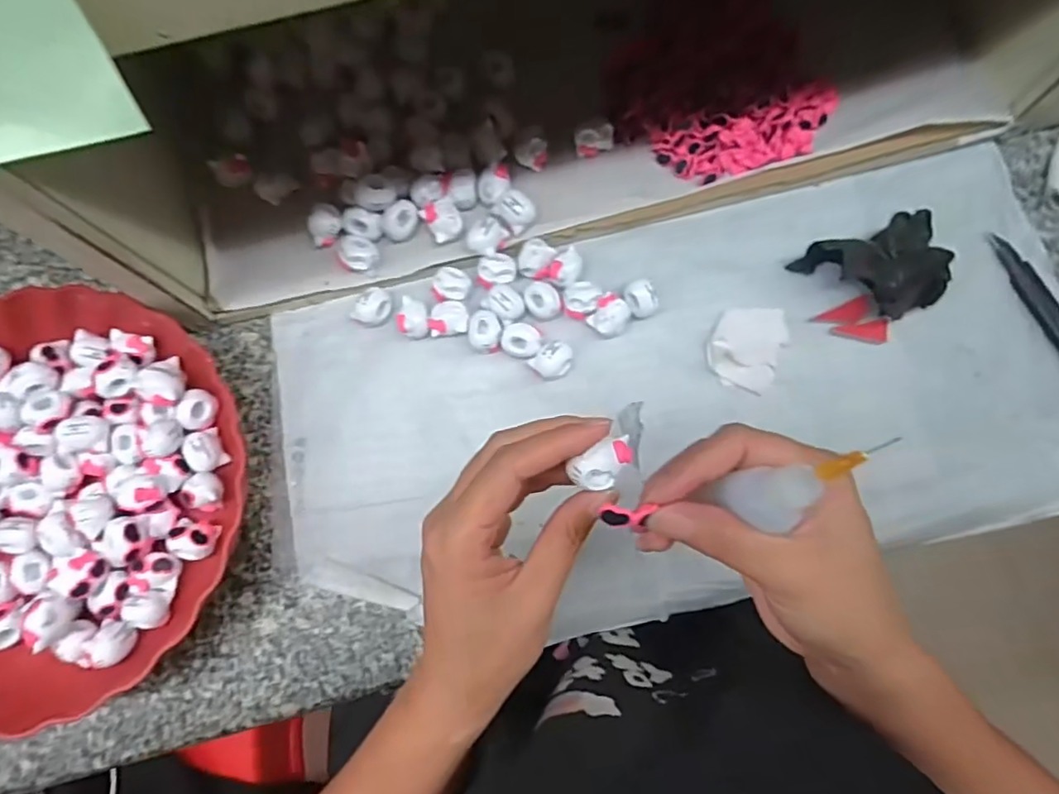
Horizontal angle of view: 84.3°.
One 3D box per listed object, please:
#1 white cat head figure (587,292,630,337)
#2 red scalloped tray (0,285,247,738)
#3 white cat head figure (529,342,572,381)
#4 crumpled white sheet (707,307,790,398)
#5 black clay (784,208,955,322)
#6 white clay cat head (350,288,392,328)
[{"bbox_3d":[0.052,-0.052,0.376,0.023,0.016,0.025,0,78,1],"label":"white cat head figure"},{"bbox_3d":[-0.284,0.056,0.347,0.216,0.048,0.227,34,81,8],"label":"red scalloped tray"},{"bbox_3d":[0.015,-0.023,0.369,0.021,0.015,0.024,41,82,9],"label":"white cat head figure"},{"bbox_3d":[0.139,-0.033,0.374,0.045,0.006,0.055,24,80,6],"label":"crumpled white sheet"},{"bbox_3d":[0.220,-0.079,0.363,0.087,0.027,0.057,-18,78,-2],"label":"black clay"},{"bbox_3d":[-0.101,-0.057,0.378,0.019,0.013,0.025,36,81,8],"label":"white clay cat head"}]

